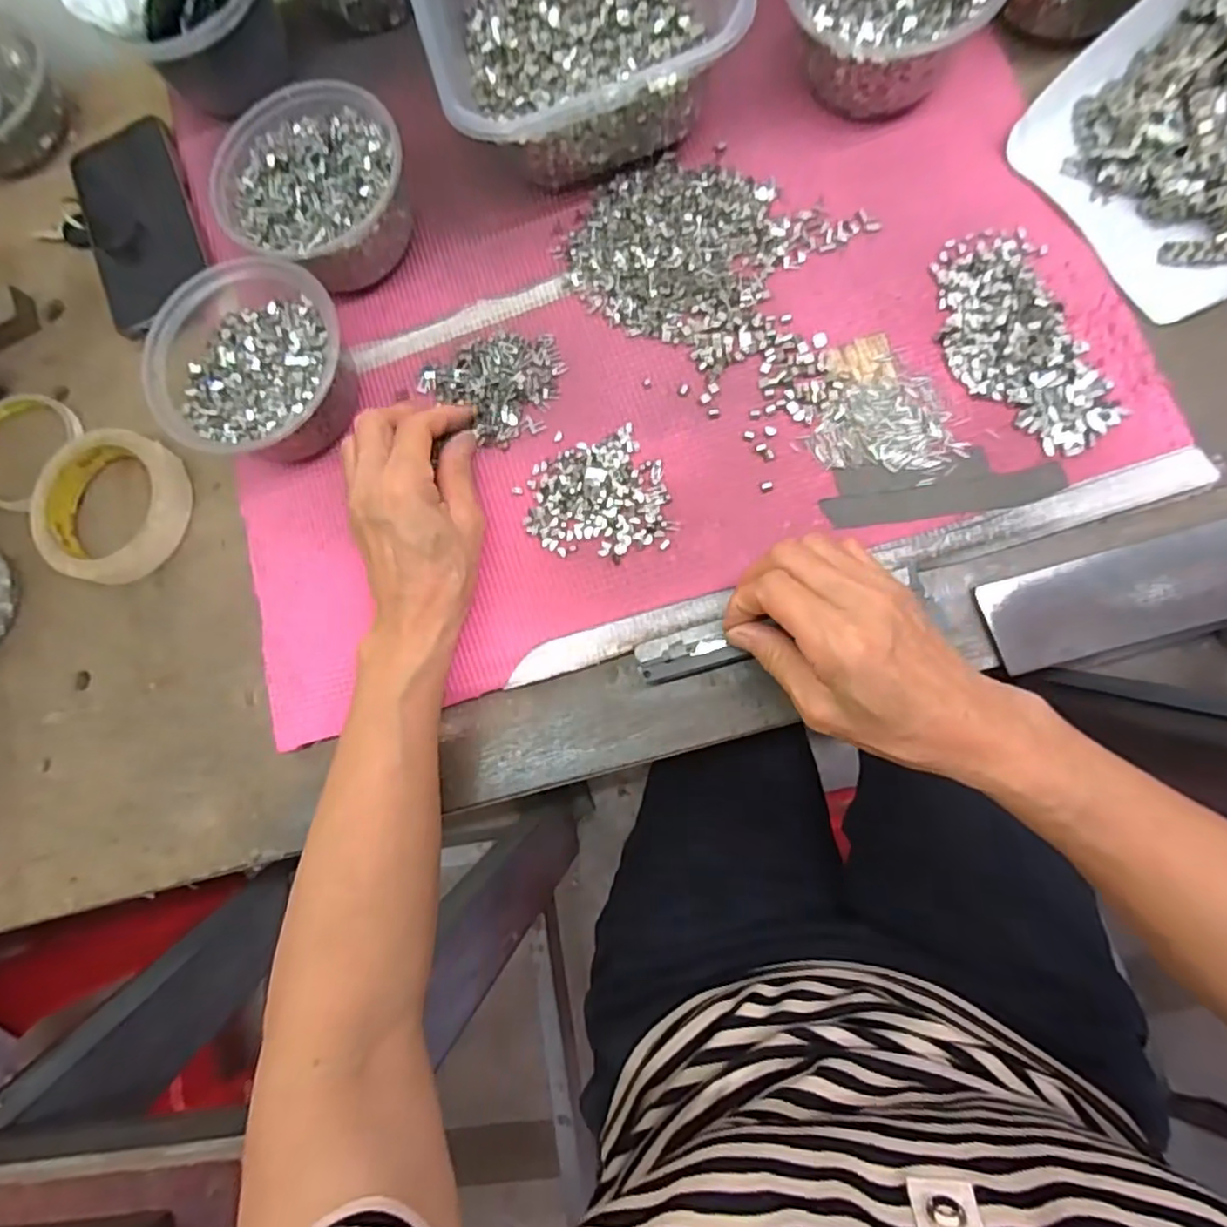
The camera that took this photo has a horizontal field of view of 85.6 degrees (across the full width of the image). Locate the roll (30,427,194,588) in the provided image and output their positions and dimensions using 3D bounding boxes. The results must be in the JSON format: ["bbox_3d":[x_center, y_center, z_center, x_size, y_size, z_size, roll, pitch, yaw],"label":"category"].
[{"bbox_3d":[-0.329,-0.072,0.429,0.097,0.022,0.095,-1,83,7],"label":"roll"}]

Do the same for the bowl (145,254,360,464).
[{"bbox_3d":[-0.207,-0.144,0.403,0.113,0.065,0.109,-1,80,8],"label":"bowl"}]

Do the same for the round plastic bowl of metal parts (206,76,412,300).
[{"bbox_3d":[-0.179,-0.260,0.413,0.108,0.058,0.111,-1,80,8],"label":"round plastic bowl of metal parts"}]

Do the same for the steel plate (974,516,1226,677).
[{"bbox_3d":[0.317,-0.025,0.337,0.244,0.008,0.050,-16,77,6],"label":"steel plate"}]

